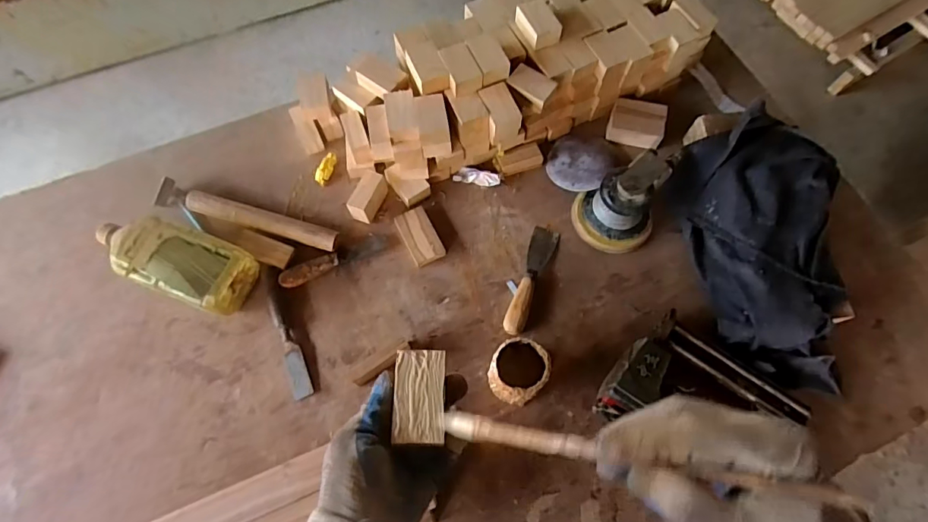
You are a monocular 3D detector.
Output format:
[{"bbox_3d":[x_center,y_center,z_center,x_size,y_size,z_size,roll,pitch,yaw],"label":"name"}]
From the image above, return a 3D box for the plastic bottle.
[{"bbox_3d":[-0.394,-0.002,0.635,0.210,0.077,0.091,20,70,8],"label":"plastic bottle"}]

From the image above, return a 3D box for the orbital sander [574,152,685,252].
[{"bbox_3d":[0.239,-0.095,0.672,0.164,0.087,0.112,-39,74,-14],"label":"orbital sander"}]

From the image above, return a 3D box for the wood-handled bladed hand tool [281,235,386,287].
[{"bbox_3d":[-0.183,-0.003,0.670,0.154,0.015,0.024,-26,71,-11],"label":"wood-handled bladed hand tool"}]

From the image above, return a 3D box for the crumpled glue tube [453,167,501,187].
[{"bbox_3d":[0.021,-0.129,0.724,0.069,0.010,0.025,13,69,4],"label":"crumpled glue tube"}]

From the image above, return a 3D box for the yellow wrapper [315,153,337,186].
[{"bbox_3d":[-0.211,-0.142,0.727,0.023,0.013,0.052,20,69,6],"label":"yellow wrapper"}]

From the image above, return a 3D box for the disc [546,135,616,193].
[{"bbox_3d":[0.177,-0.153,0.731,0.097,0.008,0.096,28,70,25],"label":"disc"}]

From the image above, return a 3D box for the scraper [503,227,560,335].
[{"bbox_3d":[0.094,0.023,0.660,0.036,0.022,0.168,21,69,7],"label":"scraper"}]

